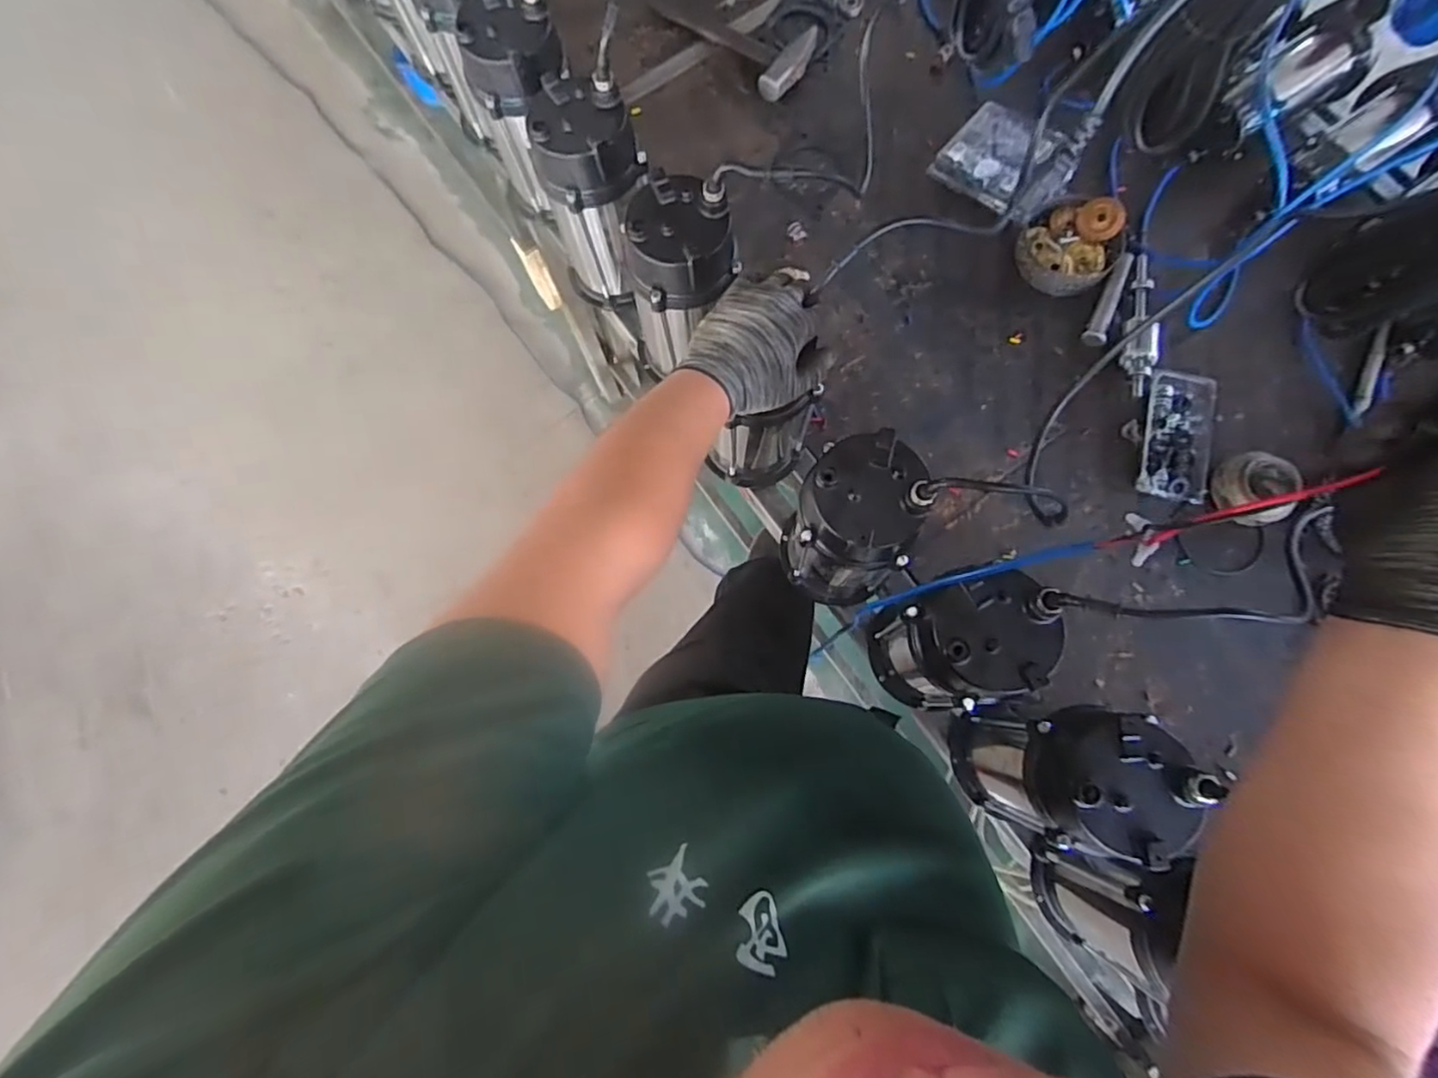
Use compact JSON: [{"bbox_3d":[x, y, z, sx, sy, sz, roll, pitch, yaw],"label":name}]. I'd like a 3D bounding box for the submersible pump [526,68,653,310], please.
[{"bbox_3d":[-0.148,-0.410,0.793,0.127,0.250,0.147,-12,76,-1],"label":"submersible pump"}]

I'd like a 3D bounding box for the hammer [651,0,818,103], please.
[{"bbox_3d":[0.015,-0.803,1.000,0.269,0.031,0.124,32,79,9],"label":"hammer"}]

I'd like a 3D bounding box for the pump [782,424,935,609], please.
[{"bbox_3d":[0.143,-0.011,0.694,0.117,0.260,0.121,0,76,2],"label":"pump"}]

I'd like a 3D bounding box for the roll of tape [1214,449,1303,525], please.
[{"bbox_3d":[0.684,-0.062,0.802,0.087,0.059,0.086,0,76,2],"label":"roll of tape"}]

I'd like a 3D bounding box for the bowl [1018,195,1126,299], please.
[{"bbox_3d":[0.501,-0.422,0.900,0.130,0.057,0.139,0,76,2],"label":"bowl"}]

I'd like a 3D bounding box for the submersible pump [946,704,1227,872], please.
[{"bbox_3d":[0.316,0.215,0.627,0.140,0.252,0.146,-11,76,-1],"label":"submersible pump"}]

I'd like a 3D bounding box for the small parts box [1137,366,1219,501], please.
[{"bbox_3d":[0.608,-0.138,0.836,0.087,0.027,0.172,12,77,5],"label":"small parts box"}]

